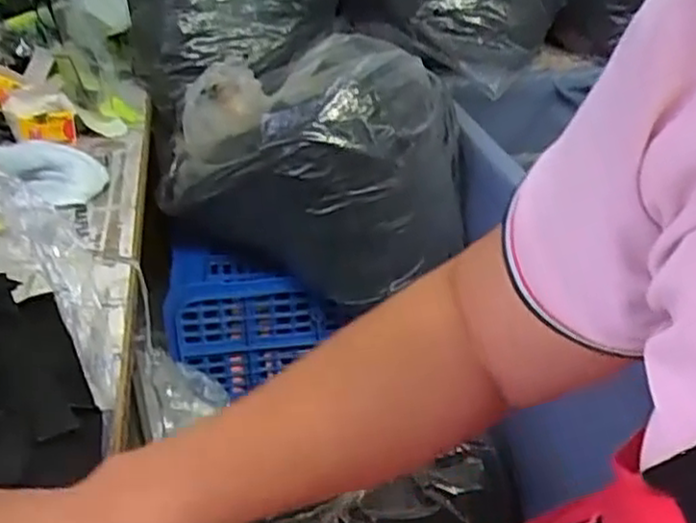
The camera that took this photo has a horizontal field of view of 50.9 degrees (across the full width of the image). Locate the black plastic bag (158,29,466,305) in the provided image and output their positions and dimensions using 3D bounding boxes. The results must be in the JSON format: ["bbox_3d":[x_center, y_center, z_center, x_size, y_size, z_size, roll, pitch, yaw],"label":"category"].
[{"bbox_3d":[-0.041,-0.135,0.951,0.371,0.252,0.263,10,32,17],"label":"black plastic bag"}]

